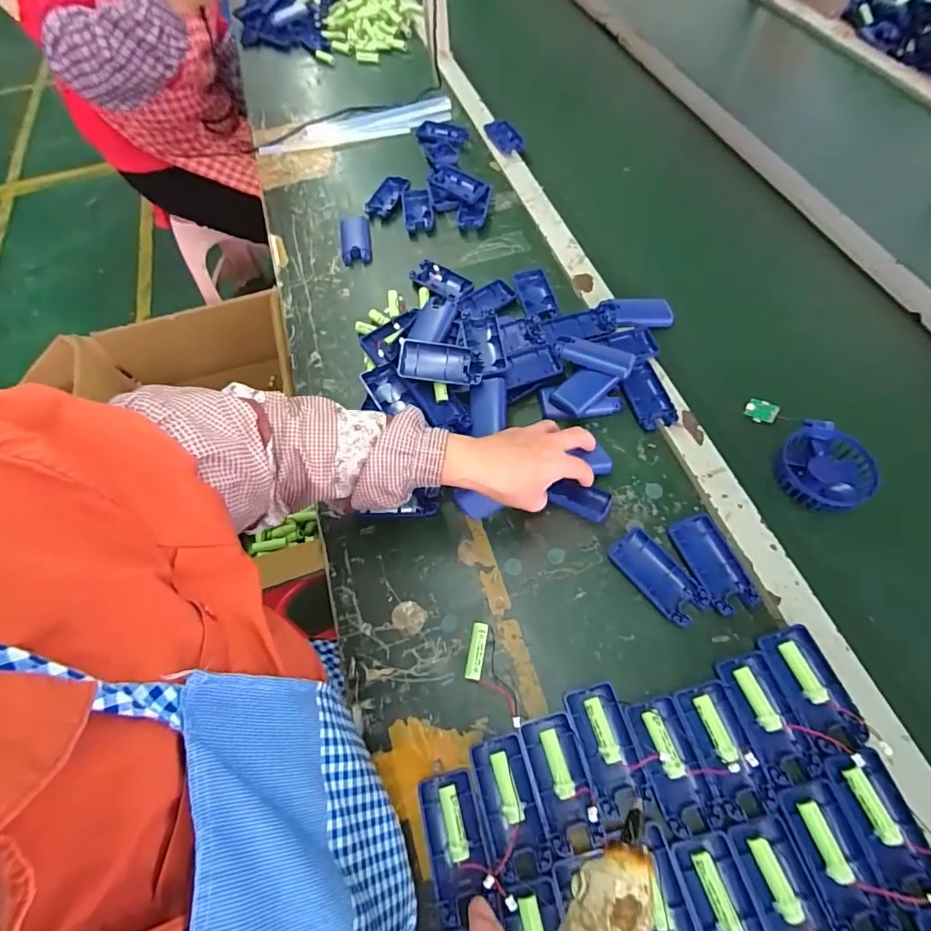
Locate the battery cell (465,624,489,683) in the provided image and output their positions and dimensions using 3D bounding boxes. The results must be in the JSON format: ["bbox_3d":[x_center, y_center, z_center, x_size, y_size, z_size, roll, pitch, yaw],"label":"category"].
[{"bbox_3d":[0.010,0.168,0.440,0.014,0.014,0.048,10,61,7],"label":"battery cell"}]

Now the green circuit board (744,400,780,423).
[{"bbox_3d":[0.333,-0.060,0.548,0.032,0.005,0.024,28,106,33],"label":"green circuit board"}]

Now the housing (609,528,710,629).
[{"bbox_3d":[0.182,0.104,0.461,0.045,0.016,0.093,-30,64,-15],"label":"housing"}]

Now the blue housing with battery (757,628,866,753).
[{"bbox_3d":[0.287,0.182,0.403,0.043,0.011,0.090,-14,61,-7],"label":"blue housing with battery"}]

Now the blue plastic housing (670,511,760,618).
[{"bbox_3d":[0.234,0.092,0.461,0.045,0.012,0.093,-17,61,-8],"label":"blue plastic housing"}]

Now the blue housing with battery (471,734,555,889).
[{"bbox_3d":[0.033,0.264,0.376,0.044,0.015,0.091,-14,61,-7],"label":"blue housing with battery"}]

